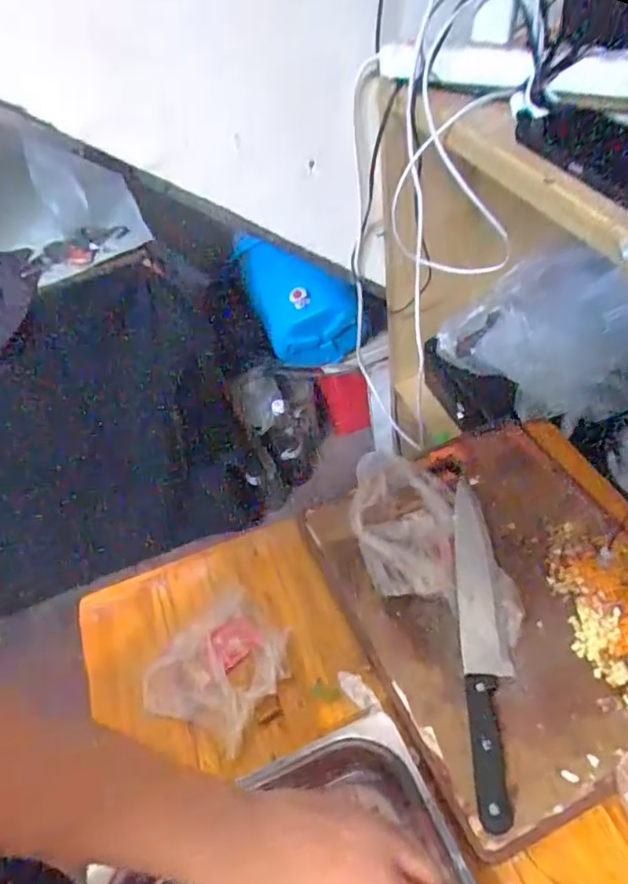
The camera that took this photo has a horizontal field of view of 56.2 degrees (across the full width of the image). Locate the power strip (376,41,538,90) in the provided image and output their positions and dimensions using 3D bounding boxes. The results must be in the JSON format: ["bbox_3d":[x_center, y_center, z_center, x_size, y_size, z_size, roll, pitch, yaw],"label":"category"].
[{"bbox_3d":[0.137,-0.387,0.604,0.173,0.030,0.032,24,57,27],"label":"power strip"}]

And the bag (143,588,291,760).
[{"bbox_3d":[-0.090,0.222,0.586,0.119,0.032,0.137,24,57,26],"label":"bag"}]

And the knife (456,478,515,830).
[{"bbox_3d":[0.159,0.174,0.558,0.042,0.013,0.322,-2,49,7],"label":"knife"}]

